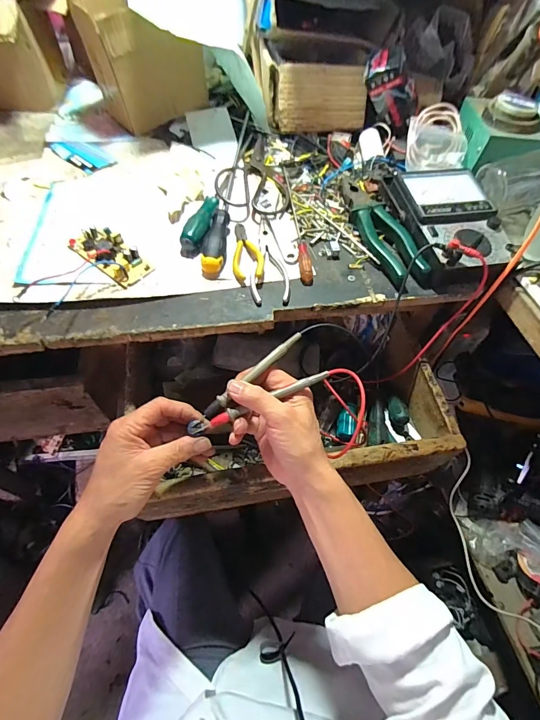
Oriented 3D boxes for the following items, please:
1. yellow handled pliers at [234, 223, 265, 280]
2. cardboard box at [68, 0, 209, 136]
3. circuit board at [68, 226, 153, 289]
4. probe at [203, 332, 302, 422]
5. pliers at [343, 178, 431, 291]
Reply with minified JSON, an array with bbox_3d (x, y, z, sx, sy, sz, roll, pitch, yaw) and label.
[{"bbox_3d":[-0.027,-0.141,0.464,0.038,0.009,0.101,-9,57,9],"label":"yellow handled pliers"},{"bbox_3d":[-0.184,-0.445,0.549,0.157,0.151,0.088,-31,65,-22],"label":"cardboard box"},{"bbox_3d":[-0.193,-0.129,0.442,0.101,0.021,0.050,37,61,17],"label":"circuit board"},{"bbox_3d":[-0.018,0.016,0.382,0.133,0.013,0.011,-41,71,-11],"label":"probe"},{"bbox_3d":[0.147,-0.175,0.488,0.057,0.024,0.202,-8,58,-10],"label":"pliers"}]

